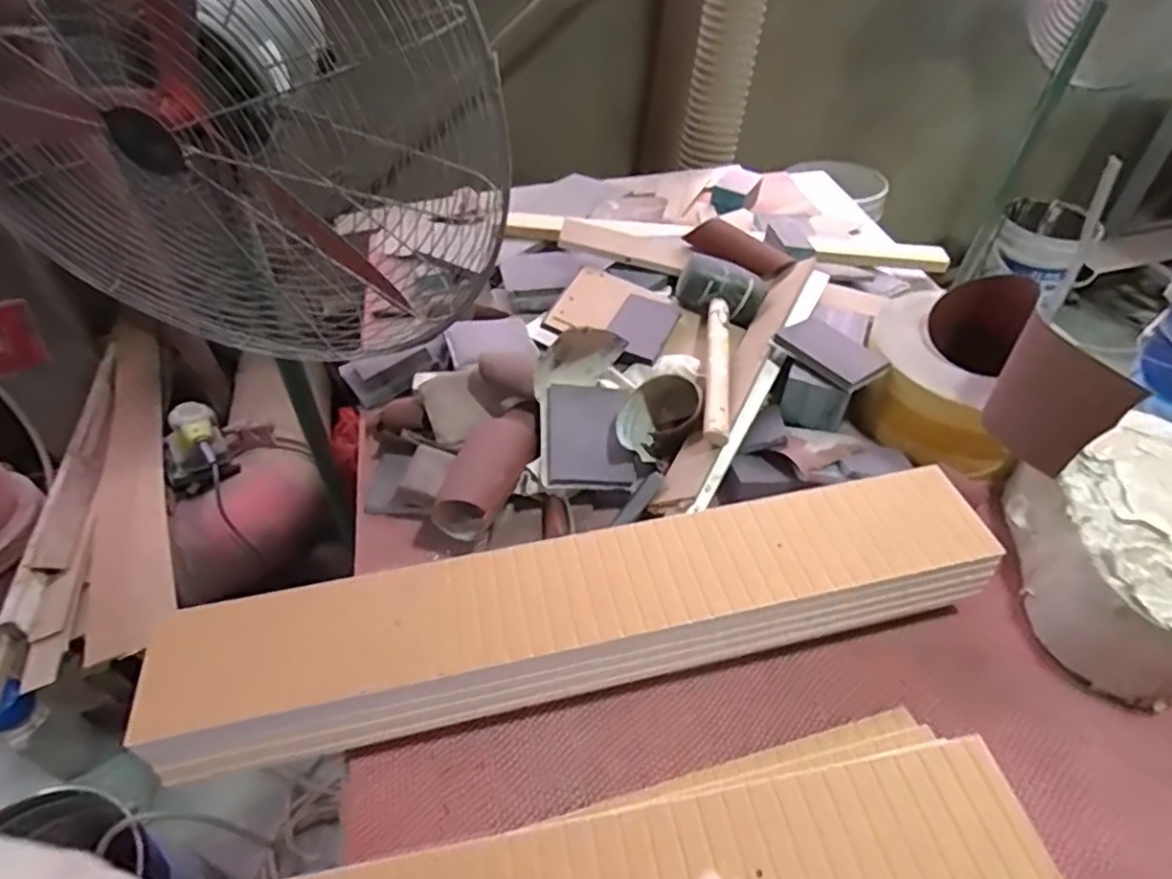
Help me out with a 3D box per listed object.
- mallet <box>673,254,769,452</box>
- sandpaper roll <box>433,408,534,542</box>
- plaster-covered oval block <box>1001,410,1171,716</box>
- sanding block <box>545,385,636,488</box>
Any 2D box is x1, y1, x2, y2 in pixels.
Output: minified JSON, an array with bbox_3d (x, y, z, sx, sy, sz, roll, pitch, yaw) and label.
[{"bbox_3d":[0.163,-0.121,0.853,0.124,0.068,0.317,9,47,8],"label":"mallet"},{"bbox_3d":[-0.110,0.031,0.771,0.076,0.059,0.171,21,66,19],"label":"sandpaper roll"},{"bbox_3d":[0.553,0.112,0.689,0.166,0.124,0.282,17,48,15],"label":"plaster-covered oval block"},{"bbox_3d":[0.003,-0.007,0.789,0.102,0.015,0.130,0,64,-9],"label":"sanding block"}]

